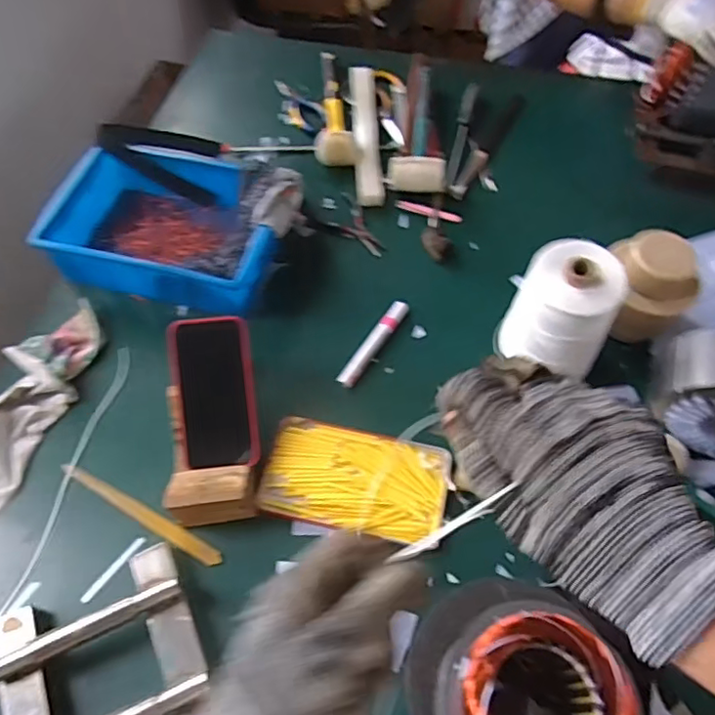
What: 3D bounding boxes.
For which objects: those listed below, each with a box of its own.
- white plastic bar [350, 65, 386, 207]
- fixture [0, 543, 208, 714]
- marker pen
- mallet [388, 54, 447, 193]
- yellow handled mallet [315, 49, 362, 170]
[{"bbox_3d":[0.014,-0.359,0.964,0.041,0.023,0.301,-3,59,-1],"label":"white plastic bar"},{"bbox_3d":[-0.237,0.297,0.558,0.174,0.036,0.188,-23,62,-12],"label":"fixture"},{"bbox_3d":[0.022,-0.018,0.767,0.023,0.015,0.137,29,64,17],"label":"marker pen"},{"bbox_3d":[0.106,-0.388,0.965,0.085,0.051,0.330,6,60,4],"label":"mallet"},{"bbox_3d":[-0.037,-0.417,0.988,0.068,0.043,0.282,-4,59,-1],"label":"yellow handled mallet"}]

